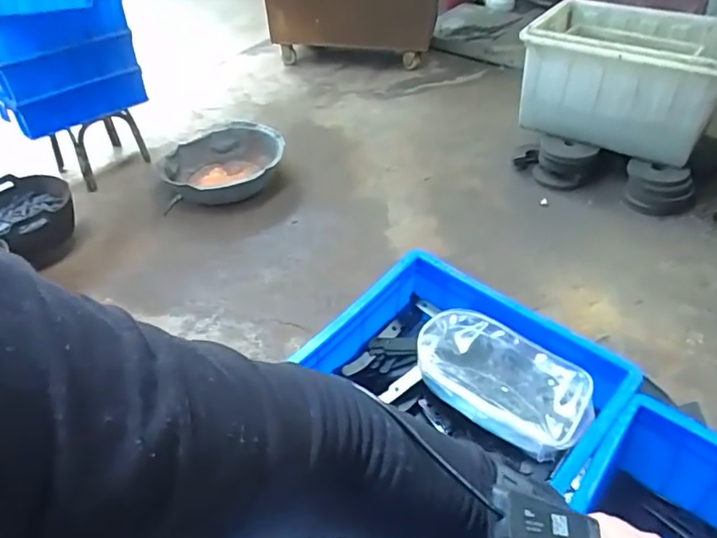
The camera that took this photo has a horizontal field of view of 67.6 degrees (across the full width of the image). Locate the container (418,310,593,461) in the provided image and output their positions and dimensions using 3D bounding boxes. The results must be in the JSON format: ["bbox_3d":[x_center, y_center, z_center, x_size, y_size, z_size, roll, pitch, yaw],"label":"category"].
[{"bbox_3d":[0.160,0.121,0.609,0.191,0.050,0.115,26,52,29],"label":"container"}]

